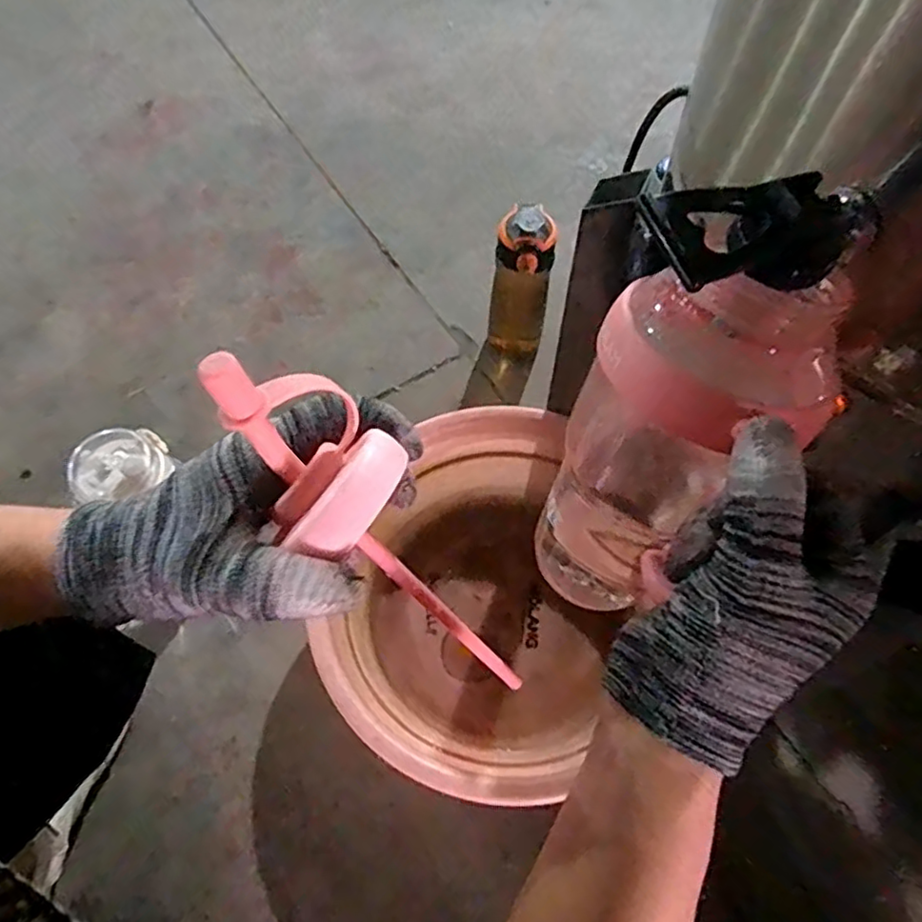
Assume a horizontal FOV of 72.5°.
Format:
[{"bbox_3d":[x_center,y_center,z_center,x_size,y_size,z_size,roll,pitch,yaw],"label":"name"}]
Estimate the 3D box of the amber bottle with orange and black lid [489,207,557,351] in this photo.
[{"bbox_3d":[0.072,-0.216,0.788,0.070,0.201,0.080,0,61,0],"label":"amber bottle with orange and black lid"}]

